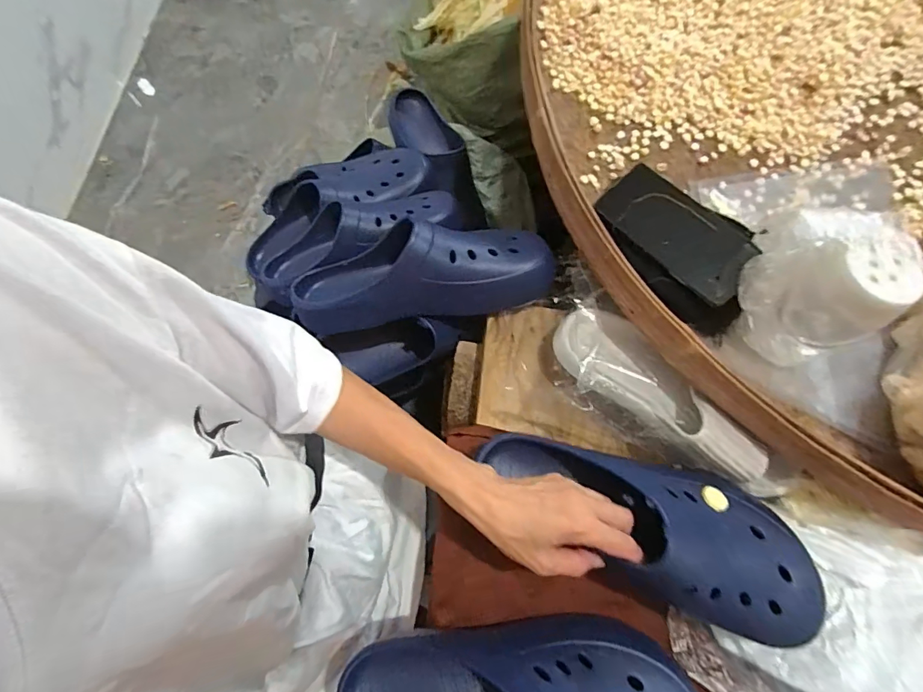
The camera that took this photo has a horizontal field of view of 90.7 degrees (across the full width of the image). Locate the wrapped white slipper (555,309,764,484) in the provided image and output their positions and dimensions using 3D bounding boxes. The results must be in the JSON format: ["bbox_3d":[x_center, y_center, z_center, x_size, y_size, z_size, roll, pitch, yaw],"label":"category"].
[{"bbox_3d":[0.187,0.052,0.447,0.231,0.071,0.071,43,78,13],"label":"wrapped white slipper"}]

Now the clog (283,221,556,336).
[{"bbox_3d":[-0.049,-0.081,0.504,0.286,0.083,0.097,-7,74,0],"label":"clog"}]

